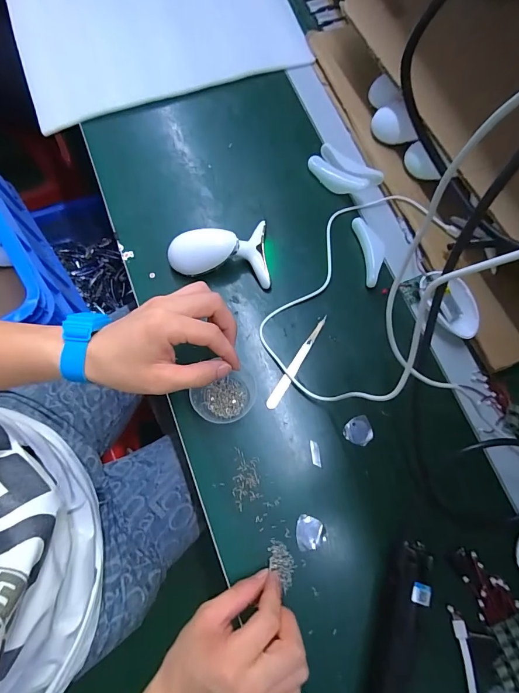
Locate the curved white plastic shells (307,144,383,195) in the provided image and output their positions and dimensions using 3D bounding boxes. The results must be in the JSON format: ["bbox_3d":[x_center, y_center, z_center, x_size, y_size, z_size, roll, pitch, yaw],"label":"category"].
[{"bbox_3d":[0.108,-0.223,0.477,0.090,0.019,0.054,31,76,7],"label":"curved white plastic shells"}]

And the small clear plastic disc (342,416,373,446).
[{"bbox_3d":[0.108,0.093,0.399,0.032,0.004,0.029,-19,76,-7],"label":"small clear plastic disc"}]

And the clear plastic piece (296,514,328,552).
[{"bbox_3d":[0.053,0.188,0.373,0.031,0.004,0.032,-7,75,-3],"label":"clear plastic piece"}]

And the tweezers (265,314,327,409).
[{"bbox_3d":[0.043,0.017,0.414,0.012,0.008,0.122,32,76,7],"label":"tweezers"}]

